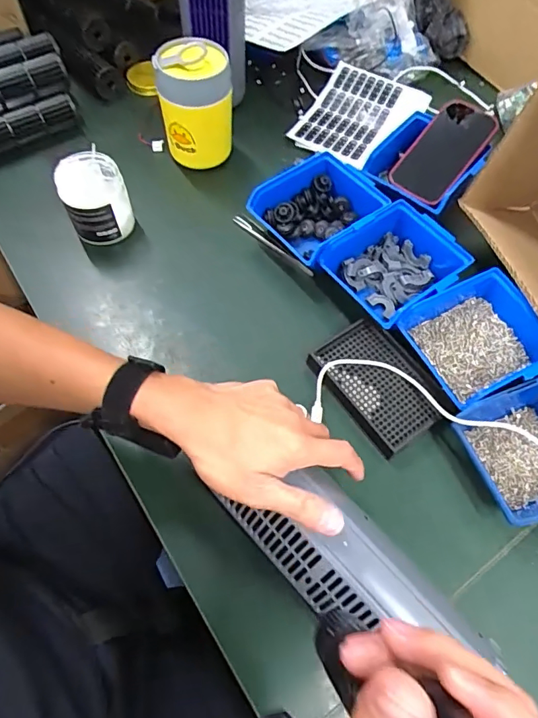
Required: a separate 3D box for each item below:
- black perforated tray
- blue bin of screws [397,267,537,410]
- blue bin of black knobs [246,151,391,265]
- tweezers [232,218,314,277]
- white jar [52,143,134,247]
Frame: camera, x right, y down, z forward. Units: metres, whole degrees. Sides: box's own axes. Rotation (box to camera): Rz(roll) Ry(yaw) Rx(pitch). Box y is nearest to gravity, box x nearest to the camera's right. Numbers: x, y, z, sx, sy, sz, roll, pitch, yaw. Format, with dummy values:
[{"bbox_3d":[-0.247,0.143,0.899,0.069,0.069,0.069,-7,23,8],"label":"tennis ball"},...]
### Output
[{"bbox_3d":[0.117,0.024,0.484,0.097,0.017,0.133,-29,67,-17],"label":"black perforated tray"},{"bbox_3d":[0.224,-0.020,0.492,0.136,0.053,0.118,-24,66,-15],"label":"blue bin of screws"},{"bbox_3d":[0.066,-0.183,0.570,0.148,0.059,0.117,-37,70,-20],"label":"blue bin of black knobs"},{"bbox_3d":[0.005,-0.147,0.591,0.133,0.010,0.009,38,67,16],"label":"tweezers"},{"bbox_3d":[-0.208,-0.192,0.557,0.073,0.082,0.073,1,62,-2],"label":"white jar"}]

